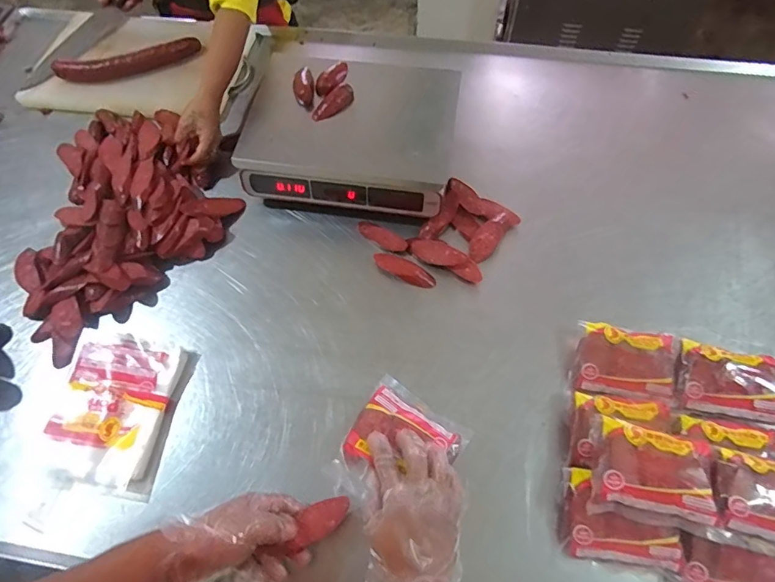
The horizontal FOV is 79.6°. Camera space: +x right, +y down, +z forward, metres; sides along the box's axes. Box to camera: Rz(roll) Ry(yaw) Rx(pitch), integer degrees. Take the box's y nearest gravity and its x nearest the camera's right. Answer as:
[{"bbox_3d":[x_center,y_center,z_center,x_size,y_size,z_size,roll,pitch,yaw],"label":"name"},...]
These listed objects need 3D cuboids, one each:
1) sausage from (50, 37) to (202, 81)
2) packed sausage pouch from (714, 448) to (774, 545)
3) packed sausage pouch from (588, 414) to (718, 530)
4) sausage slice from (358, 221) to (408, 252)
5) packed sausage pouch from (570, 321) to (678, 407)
[{"bbox_3d":[-0.547,-0.485,0.993,0.299,0.043,0.052,-20,64,-9],"label":"sausage"},{"bbox_3d":[0.453,0.245,0.543,0.124,0.021,0.092,16,64,9],"label":"packed sausage pouch"},{"bbox_3d":[0.319,0.220,0.554,0.126,0.029,0.105,17,64,9],"label":"packed sausage pouch"},{"bbox_3d":[-0.010,-0.094,0.801,0.092,0.008,0.031,27,66,14],"label":"sausage slice"},{"bbox_3d":[0.340,0.102,0.662,0.136,0.026,0.098,8,81,15],"label":"packed sausage pouch"}]

